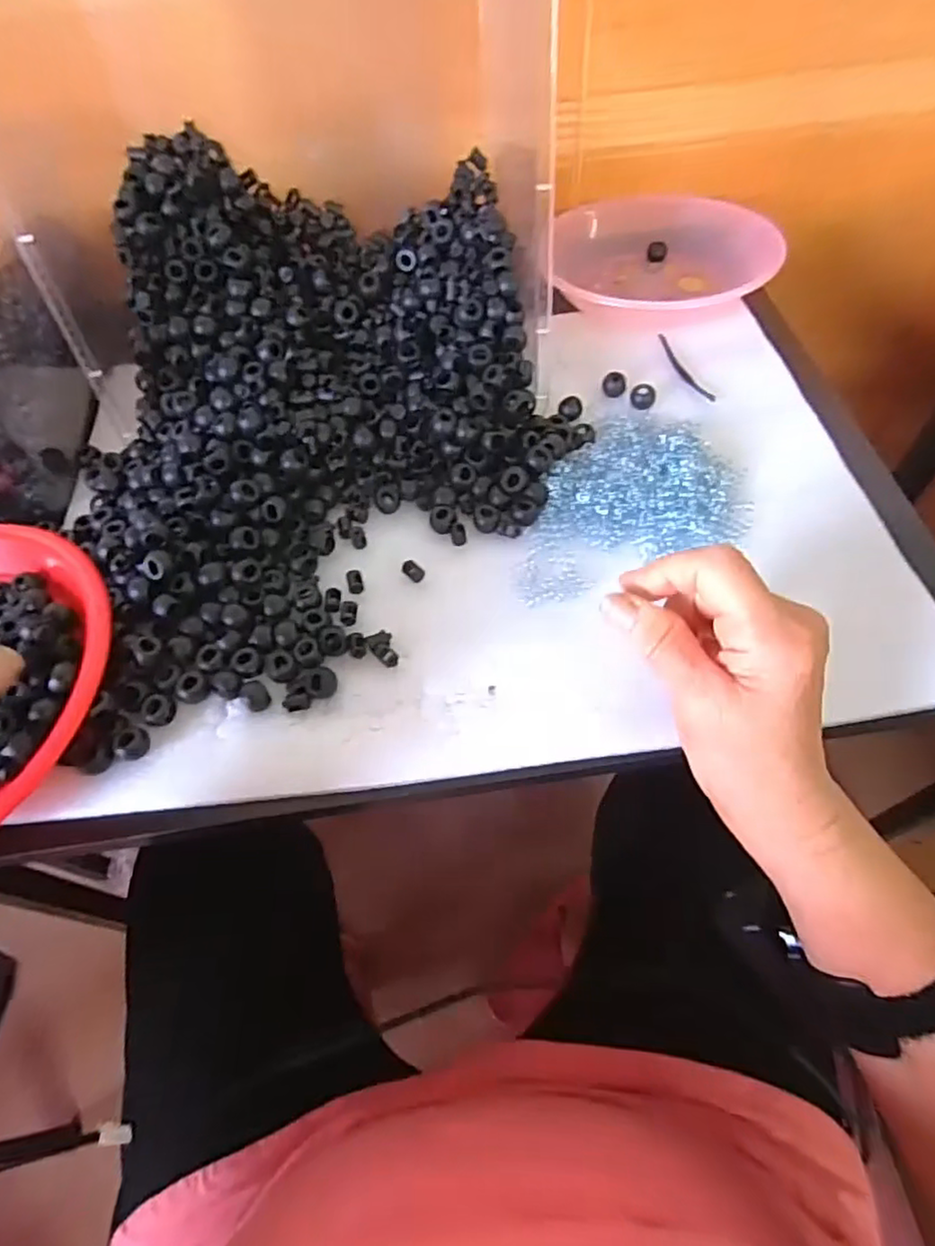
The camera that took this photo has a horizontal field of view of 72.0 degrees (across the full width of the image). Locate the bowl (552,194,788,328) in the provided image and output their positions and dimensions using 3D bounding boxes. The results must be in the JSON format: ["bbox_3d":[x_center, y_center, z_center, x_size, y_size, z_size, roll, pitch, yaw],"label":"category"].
[{"bbox_3d":[0.147,-0.305,0.528,0.144,0.041,0.158,-21,59,-8],"label":"bowl"}]

